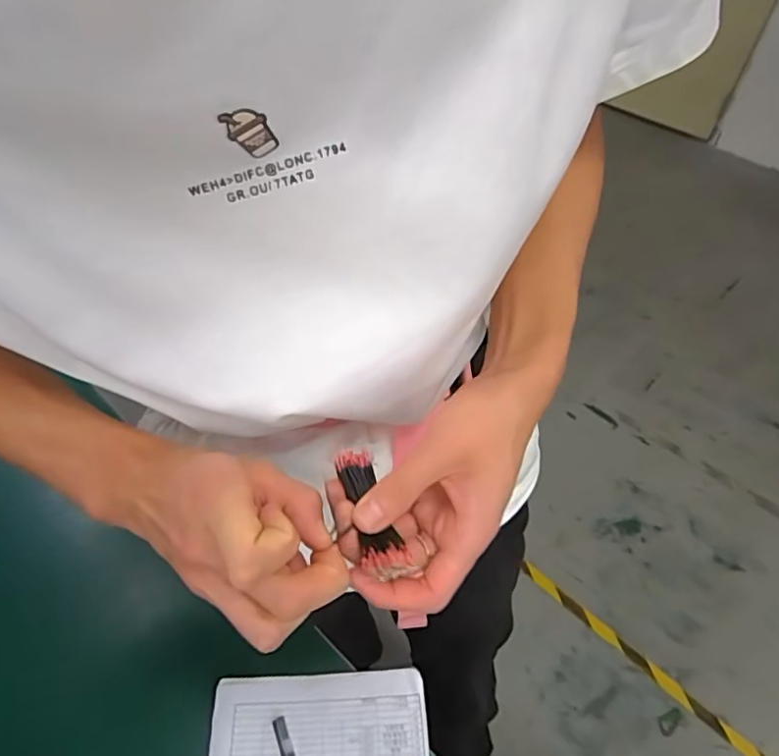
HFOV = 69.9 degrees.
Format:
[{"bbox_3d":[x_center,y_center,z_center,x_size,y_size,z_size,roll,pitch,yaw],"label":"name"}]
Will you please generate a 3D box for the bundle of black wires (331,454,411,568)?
[{"bbox_3d":[-0.012,0.068,0.295,0.021,0.006,0.063,-13,61,-17],"label":"bundle of black wires"}]

